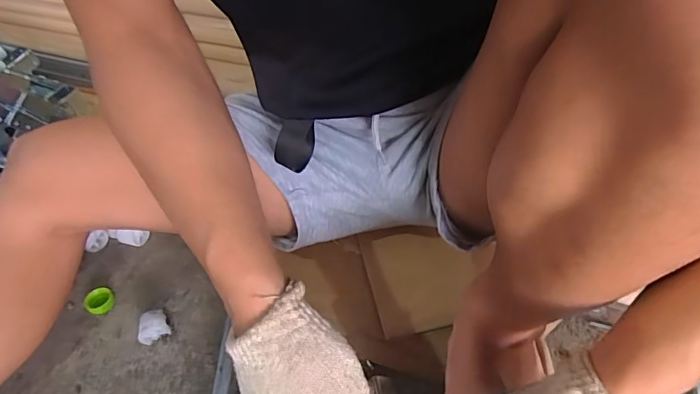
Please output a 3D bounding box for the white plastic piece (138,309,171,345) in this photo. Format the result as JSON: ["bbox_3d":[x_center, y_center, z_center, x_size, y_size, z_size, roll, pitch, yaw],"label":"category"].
[{"bbox_3d":[-0.219,0.146,0.541,0.034,0.031,0.025,-14,45,-7],"label":"white plastic piece"}]

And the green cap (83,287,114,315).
[{"bbox_3d":[-0.302,0.125,0.581,0.031,0.016,0.029,-3,44,3],"label":"green cap"}]

